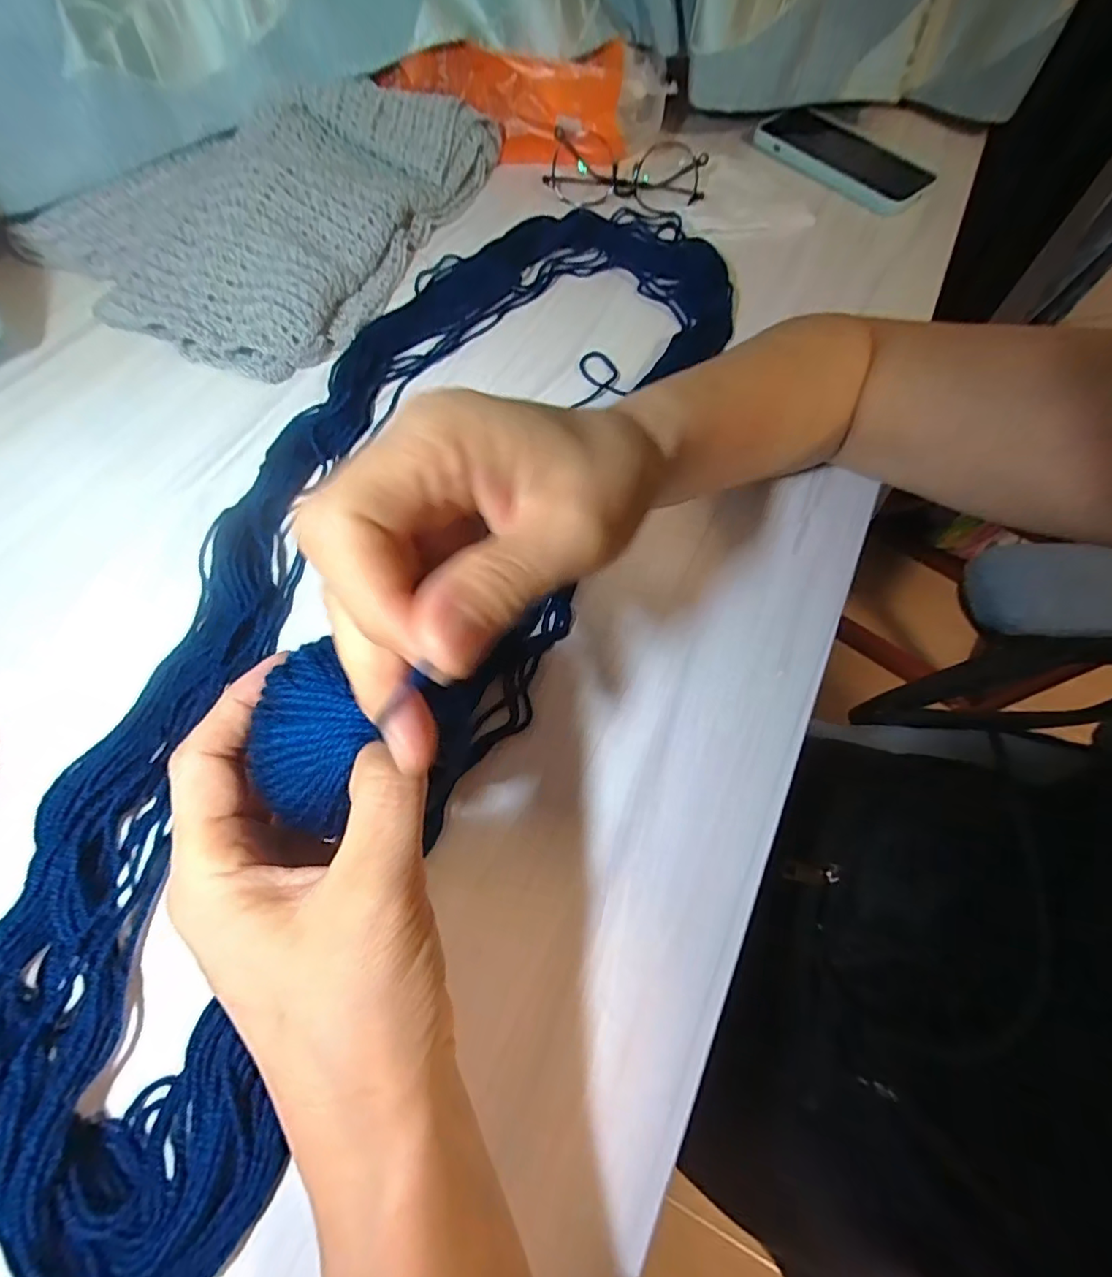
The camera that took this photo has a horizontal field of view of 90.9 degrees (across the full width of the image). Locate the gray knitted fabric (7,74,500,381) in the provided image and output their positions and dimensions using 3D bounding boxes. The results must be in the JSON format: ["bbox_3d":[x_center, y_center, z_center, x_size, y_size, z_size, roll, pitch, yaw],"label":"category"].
[{"bbox_3d":[-0.209,-0.332,0.400,0.236,0.050,0.305,24,66,8],"label":"gray knitted fabric"}]

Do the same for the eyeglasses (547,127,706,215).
[{"bbox_3d":[0.059,-0.389,0.459,0.129,0.029,0.061,6,64,-1],"label":"eyeglasses"}]

